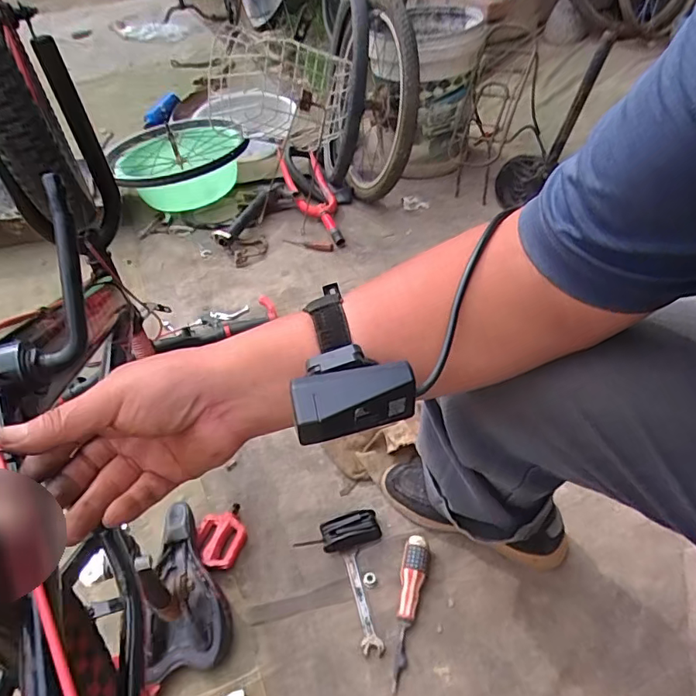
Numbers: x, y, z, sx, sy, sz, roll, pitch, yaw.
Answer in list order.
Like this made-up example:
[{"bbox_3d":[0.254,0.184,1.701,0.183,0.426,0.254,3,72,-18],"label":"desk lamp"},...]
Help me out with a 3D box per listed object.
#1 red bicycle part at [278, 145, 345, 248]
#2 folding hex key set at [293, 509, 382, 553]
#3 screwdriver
[{"bbox_3d":[-0.097,-0.395,1.333,0.141,0.194,0.237,-9,46,-2],"label":"red bicycle part"},{"bbox_3d":[-0.014,0.277,0.758,0.121,0.026,0.050,-13,46,-8],"label":"folding hex key set"},{"bbox_3d":[0.080,0.340,0.680,0.033,0.039,0.188,8,47,13],"label":"screwdriver"}]

